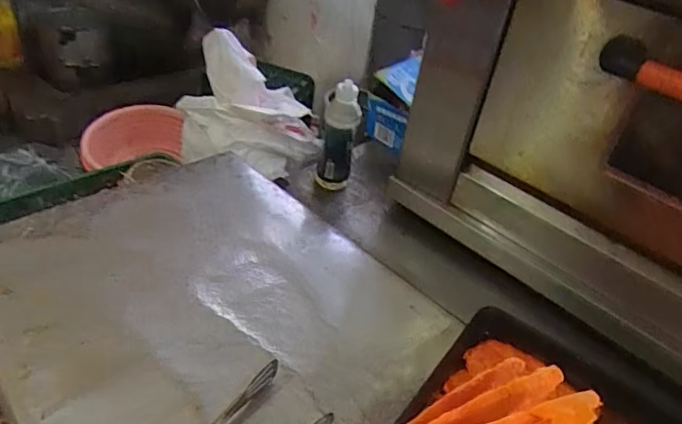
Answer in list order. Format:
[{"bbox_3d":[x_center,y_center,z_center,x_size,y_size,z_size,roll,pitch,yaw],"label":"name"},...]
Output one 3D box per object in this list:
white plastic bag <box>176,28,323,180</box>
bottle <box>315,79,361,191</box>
[{"bbox_3d":[-0.217,-0.258,1.260,0.289,0.264,0.285,-16,44,-30],"label":"white plastic bag"},{"bbox_3d":[-0.005,-0.157,1.070,0.071,0.218,0.074,8,35,-4],"label":"bottle"}]

